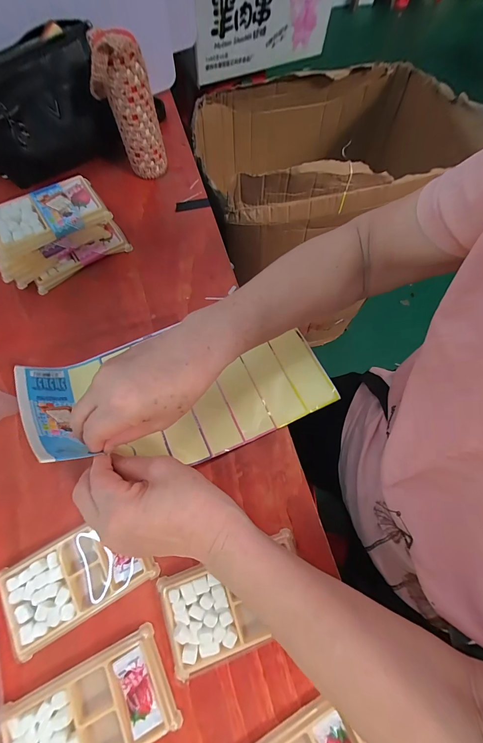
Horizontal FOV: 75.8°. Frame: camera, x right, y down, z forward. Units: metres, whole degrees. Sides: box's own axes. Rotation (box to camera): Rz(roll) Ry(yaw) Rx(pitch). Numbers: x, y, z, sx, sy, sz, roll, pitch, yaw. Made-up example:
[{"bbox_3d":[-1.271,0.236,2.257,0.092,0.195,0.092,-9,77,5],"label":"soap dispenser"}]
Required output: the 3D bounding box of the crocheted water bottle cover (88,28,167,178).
[{"bbox_3d":[-0.153,-0.351,0.425,0.070,0.165,0.054,-12,70,-5],"label":"crocheted water bottle cover"}]

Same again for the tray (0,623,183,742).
[{"bbox_3d":[-0.129,0.294,0.265,0.131,0.013,0.074,-24,71,-9],"label":"tray"}]

